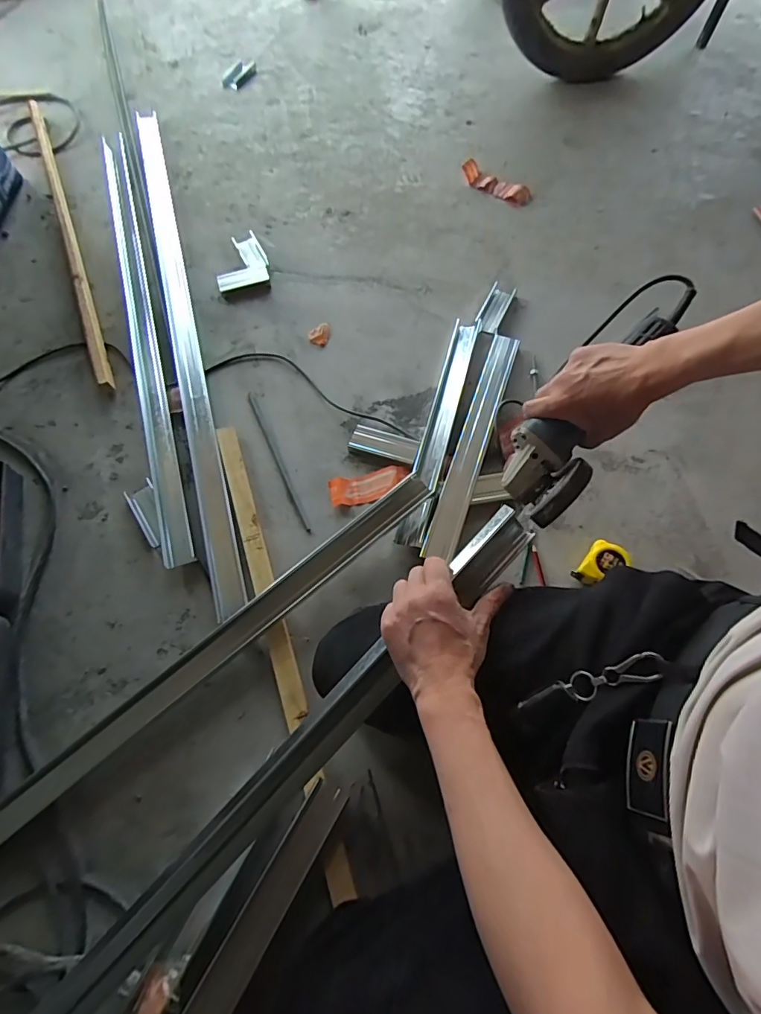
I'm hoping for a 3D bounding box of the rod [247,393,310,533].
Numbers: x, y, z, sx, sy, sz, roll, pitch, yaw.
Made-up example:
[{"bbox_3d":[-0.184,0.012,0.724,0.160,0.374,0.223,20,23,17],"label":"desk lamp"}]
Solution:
[{"bbox_3d":[-0.188,-0.082,0.855,0.011,0.012,0.301,-24,70,-8],"label":"rod"}]

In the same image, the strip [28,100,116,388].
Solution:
[{"bbox_3d":[-0.725,-0.648,1.090,0.031,0.020,0.985,-22,69,-7],"label":"strip"}]

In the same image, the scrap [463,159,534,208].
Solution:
[{"bbox_3d":[0.274,-0.767,1.125,0.180,0.029,0.066,30,72,13],"label":"scrap"}]

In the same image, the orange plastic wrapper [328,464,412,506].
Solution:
[{"bbox_3d":[-0.018,-0.037,0.823,0.139,0.018,0.054,-12,68,-3],"label":"orange plastic wrapper"}]

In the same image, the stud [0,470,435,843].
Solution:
[{"bbox_3d":[-0.290,0.244,0.695,0.933,0.047,0.070,-38,72,-13],"label":"stud"}]

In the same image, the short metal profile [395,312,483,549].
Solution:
[{"bbox_3d":[0.109,-0.155,0.862,0.048,0.030,0.482,14,69,7],"label":"short metal profile"}]

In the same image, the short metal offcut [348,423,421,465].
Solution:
[{"bbox_3d":[0.007,-0.113,0.850,0.122,0.020,0.055,17,69,8],"label":"short metal offcut"}]

